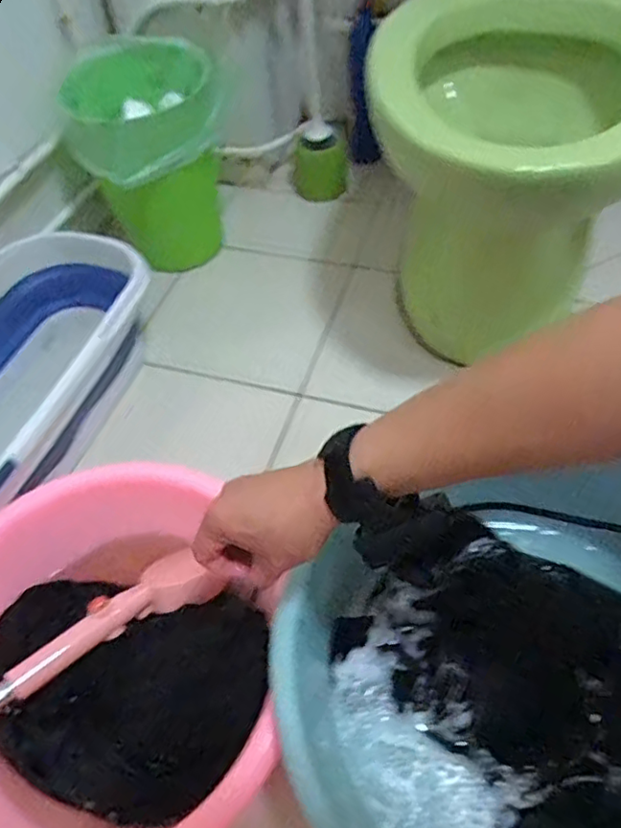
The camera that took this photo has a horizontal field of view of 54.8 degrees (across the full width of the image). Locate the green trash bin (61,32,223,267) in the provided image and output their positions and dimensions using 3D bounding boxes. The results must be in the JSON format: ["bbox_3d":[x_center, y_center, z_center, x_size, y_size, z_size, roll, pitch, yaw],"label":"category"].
[{"bbox_3d":[-0.244,-0.400,0.990,0.228,0.306,0.218,-17,54,-7],"label":"green trash bin"}]

